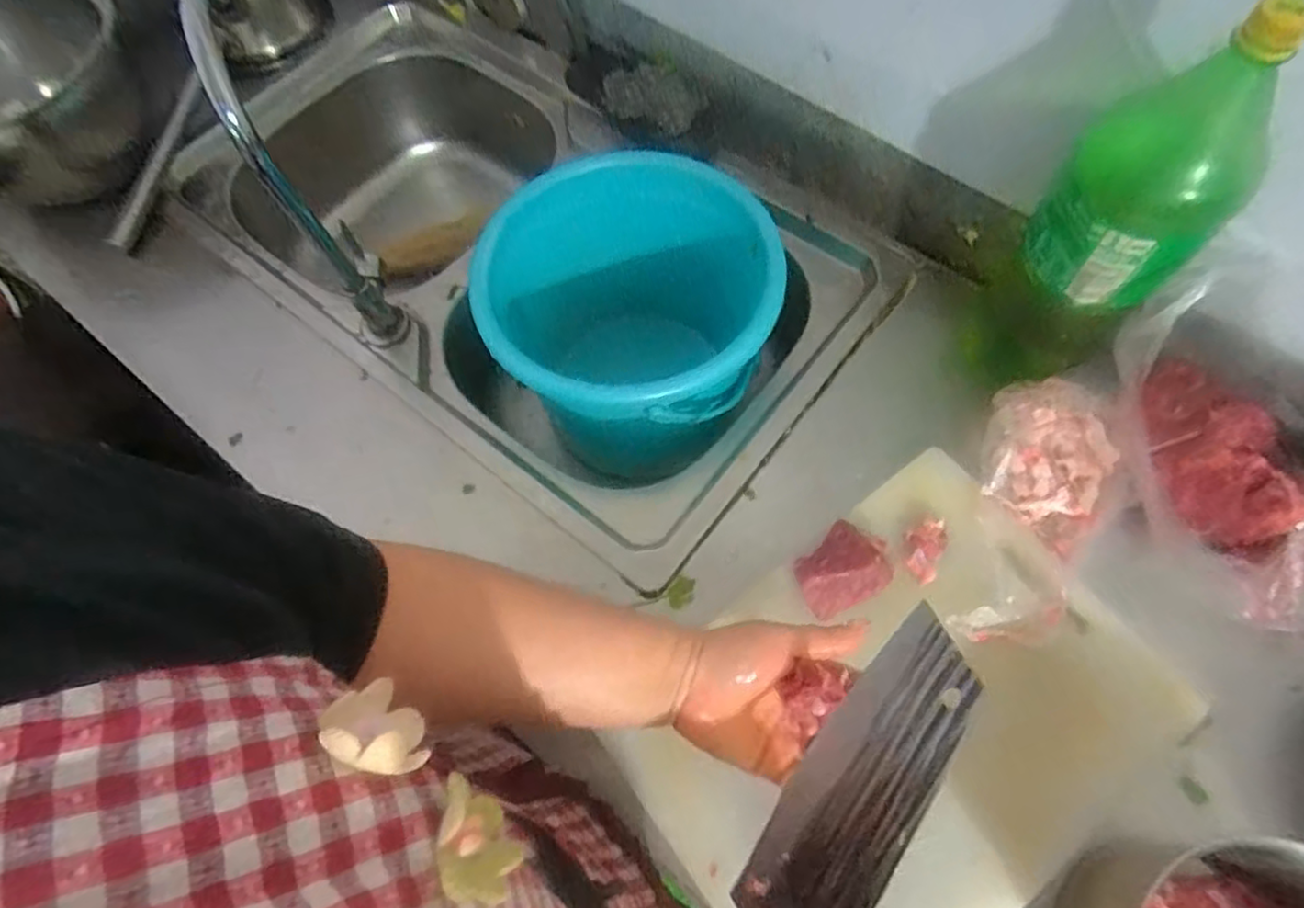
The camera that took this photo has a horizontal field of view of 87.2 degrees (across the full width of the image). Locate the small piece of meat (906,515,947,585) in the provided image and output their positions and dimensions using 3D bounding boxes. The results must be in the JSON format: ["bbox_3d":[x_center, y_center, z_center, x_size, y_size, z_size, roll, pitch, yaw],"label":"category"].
[{"bbox_3d":[0.224,0.077,0.562,0.030,0.011,0.053,22,71,11],"label":"small piece of meat"}]

